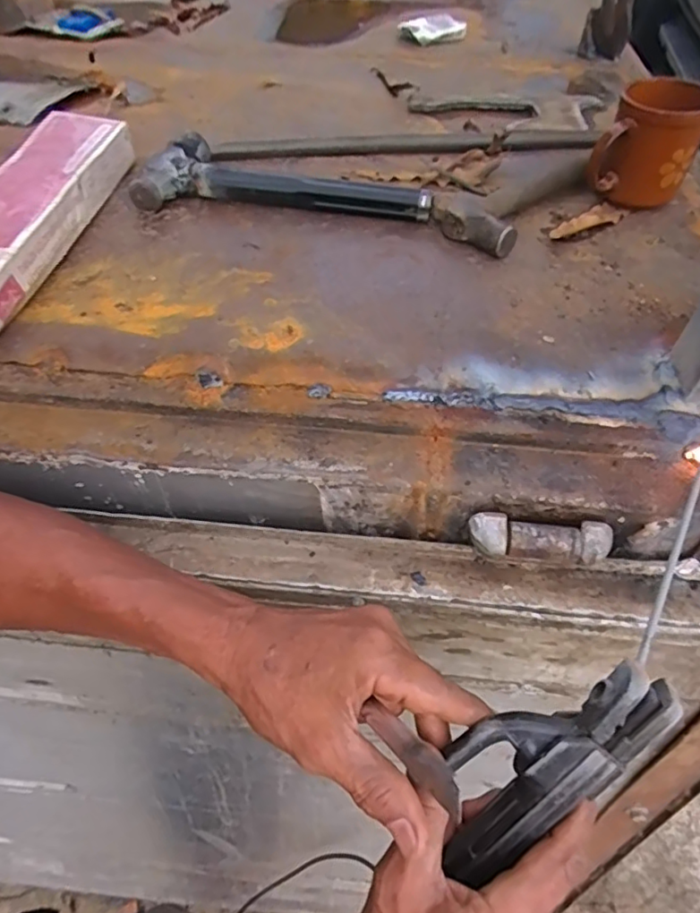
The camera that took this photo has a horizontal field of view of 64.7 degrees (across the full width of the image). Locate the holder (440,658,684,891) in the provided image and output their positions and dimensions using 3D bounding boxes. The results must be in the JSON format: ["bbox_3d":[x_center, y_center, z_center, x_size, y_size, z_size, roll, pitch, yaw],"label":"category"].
[{"bbox_3d":[0.091,0.152,0.276,0.143,0.026,0.053,-51,58,16],"label":"holder"}]

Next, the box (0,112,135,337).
[{"bbox_3d":[-0.274,-0.199,0.465,0.080,0.051,0.335,3,51,3],"label":"box"}]

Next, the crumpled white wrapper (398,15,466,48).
[{"bbox_3d":[0.135,-0.692,0.900,0.090,0.029,0.068,-30,57,-21],"label":"crumpled white wrapper"}]

